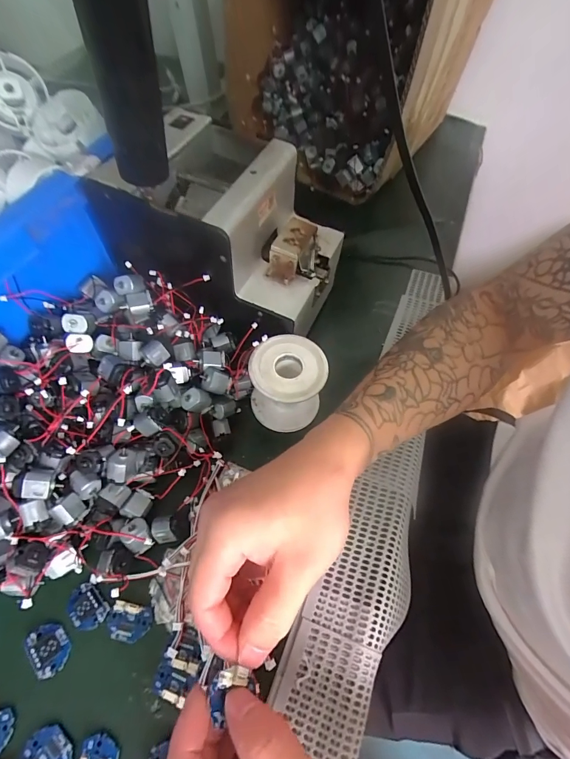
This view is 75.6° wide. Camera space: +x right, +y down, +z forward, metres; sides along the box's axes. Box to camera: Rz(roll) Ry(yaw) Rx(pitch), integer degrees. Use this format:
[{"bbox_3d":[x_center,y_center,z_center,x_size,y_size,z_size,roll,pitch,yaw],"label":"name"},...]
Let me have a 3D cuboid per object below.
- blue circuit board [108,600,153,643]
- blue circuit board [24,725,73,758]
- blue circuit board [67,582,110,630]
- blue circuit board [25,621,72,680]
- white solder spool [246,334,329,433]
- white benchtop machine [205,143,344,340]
[{"bbox_3d":[-0.109,0.170,0.257,0.030,0.005,0.022,11,59,3],"label":"blue circuit board"},{"bbox_3d":[-0.142,0.227,0.221,0.031,0.004,0.021,38,64,18],"label":"blue circuit board"},{"bbox_3d":[-0.141,0.160,0.258,0.024,0.004,0.028,-37,67,-22],"label":"blue circuit board"},{"bbox_3d":[-0.159,0.181,0.247,0.024,0.005,0.031,-36,67,-22],"label":"blue circuit board"},{"bbox_3d":[0.001,0.006,0.324,0.062,0.063,0.062,8,58,2],"label":"white solder spool"},{"bbox_3d":[0.002,-0.123,0.316,0.081,0.087,0.123,21,62,12],"label":"white benchtop machine"}]

